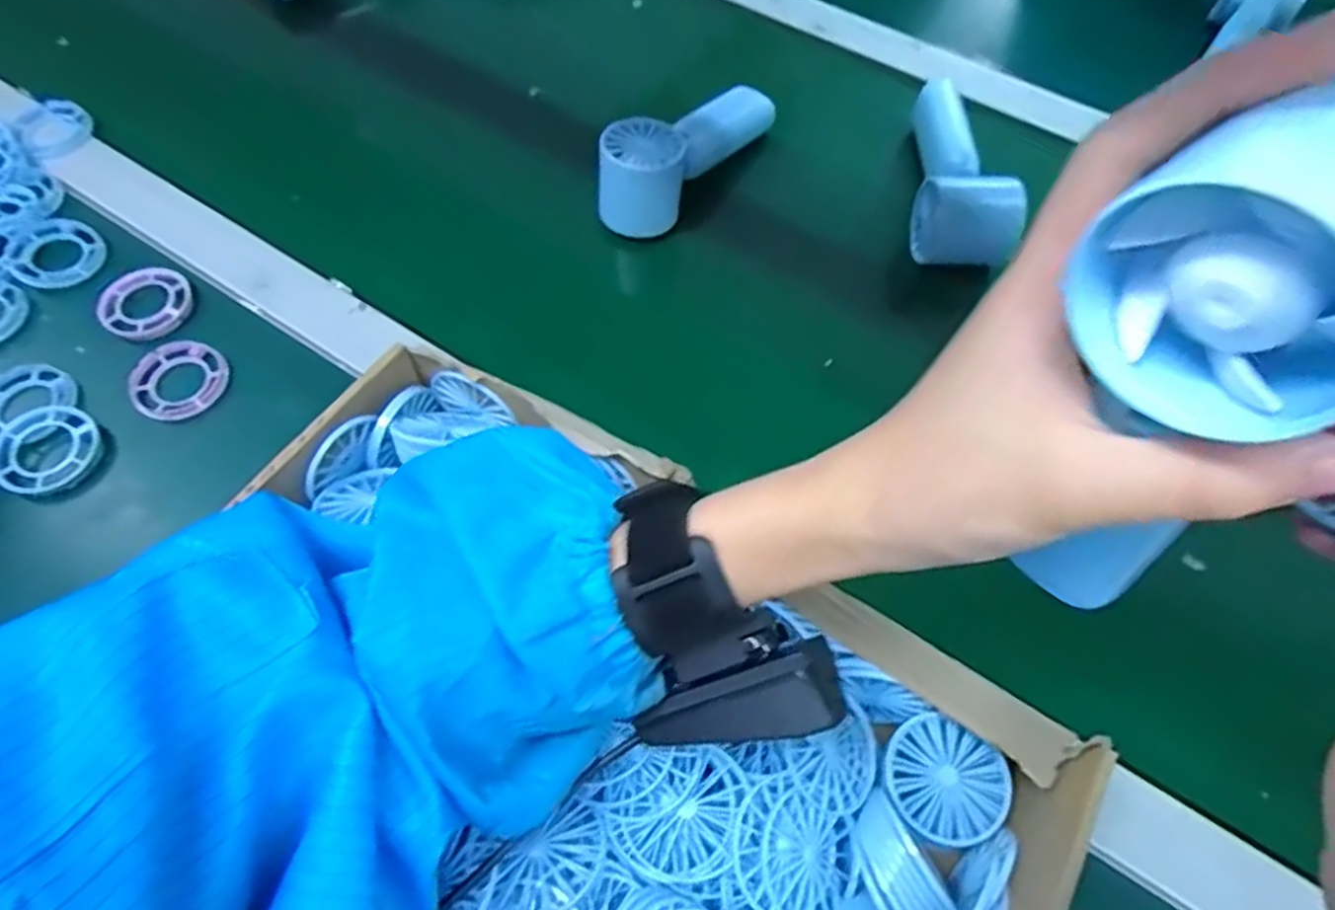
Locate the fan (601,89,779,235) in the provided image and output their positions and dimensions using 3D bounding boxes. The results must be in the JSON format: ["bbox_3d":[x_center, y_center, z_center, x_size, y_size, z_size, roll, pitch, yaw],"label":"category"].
[{"bbox_3d":[0.011,-0.208,0.509,0.048,0.053,0.160,36,56,14],"label":"fan"}]

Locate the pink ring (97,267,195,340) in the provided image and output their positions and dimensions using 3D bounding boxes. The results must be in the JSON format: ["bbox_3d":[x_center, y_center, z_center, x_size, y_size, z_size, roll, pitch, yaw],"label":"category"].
[{"bbox_3d":[-0.312,-0.092,0.444,0.048,0.004,0.049,1,64,-1],"label":"pink ring"}]

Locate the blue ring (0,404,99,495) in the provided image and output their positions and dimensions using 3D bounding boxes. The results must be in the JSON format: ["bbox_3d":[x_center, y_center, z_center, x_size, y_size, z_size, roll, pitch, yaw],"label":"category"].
[{"bbox_3d":[-0.332,-0.004,0.396,0.047,0.010,0.050,2,66,-4],"label":"blue ring"}]

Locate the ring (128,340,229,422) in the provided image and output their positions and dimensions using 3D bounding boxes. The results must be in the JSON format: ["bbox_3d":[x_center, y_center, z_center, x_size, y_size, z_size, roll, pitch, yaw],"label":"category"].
[{"bbox_3d":[-0.280,-0.043,0.427,0.044,0.012,0.047,4,70,-12],"label":"ring"}]

